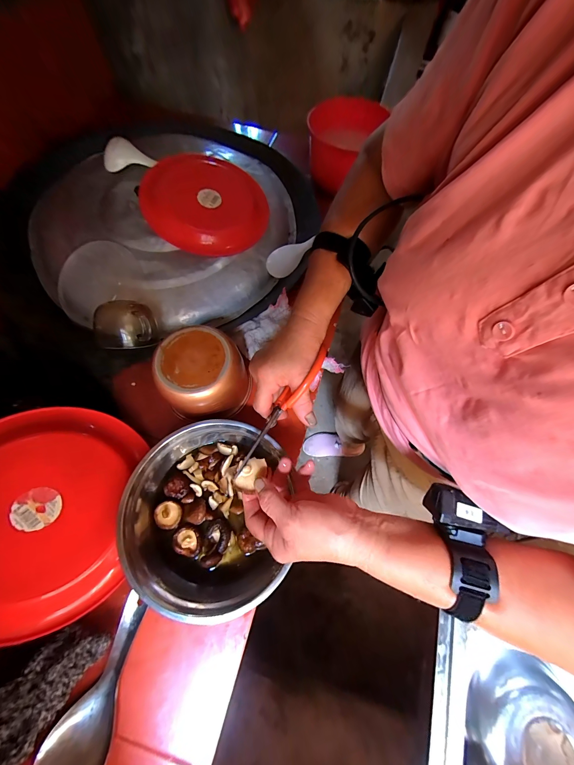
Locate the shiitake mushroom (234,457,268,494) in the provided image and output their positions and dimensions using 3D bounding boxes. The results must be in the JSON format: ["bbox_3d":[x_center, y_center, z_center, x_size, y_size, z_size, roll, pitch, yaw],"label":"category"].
[{"bbox_3d":[-0.041,0.106,0.318,0.025,0.013,0.042,32,70,10],"label":"shiitake mushroom"}]

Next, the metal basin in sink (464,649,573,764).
[{"bbox_3d":[0.364,0.544,0.420,0.187,0.055,0.175,1,68,-2],"label":"metal basin in sink"}]

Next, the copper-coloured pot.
[{"bbox_3d":[-0.124,-0.006,0.422,0.117,0.107,0.116,1,68,-2],"label":"copper-coloured pot"}]

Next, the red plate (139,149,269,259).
[{"bbox_3d":[-0.162,-0.382,0.592,0.267,0.046,0.245,-29,84,-27],"label":"red plate"}]

